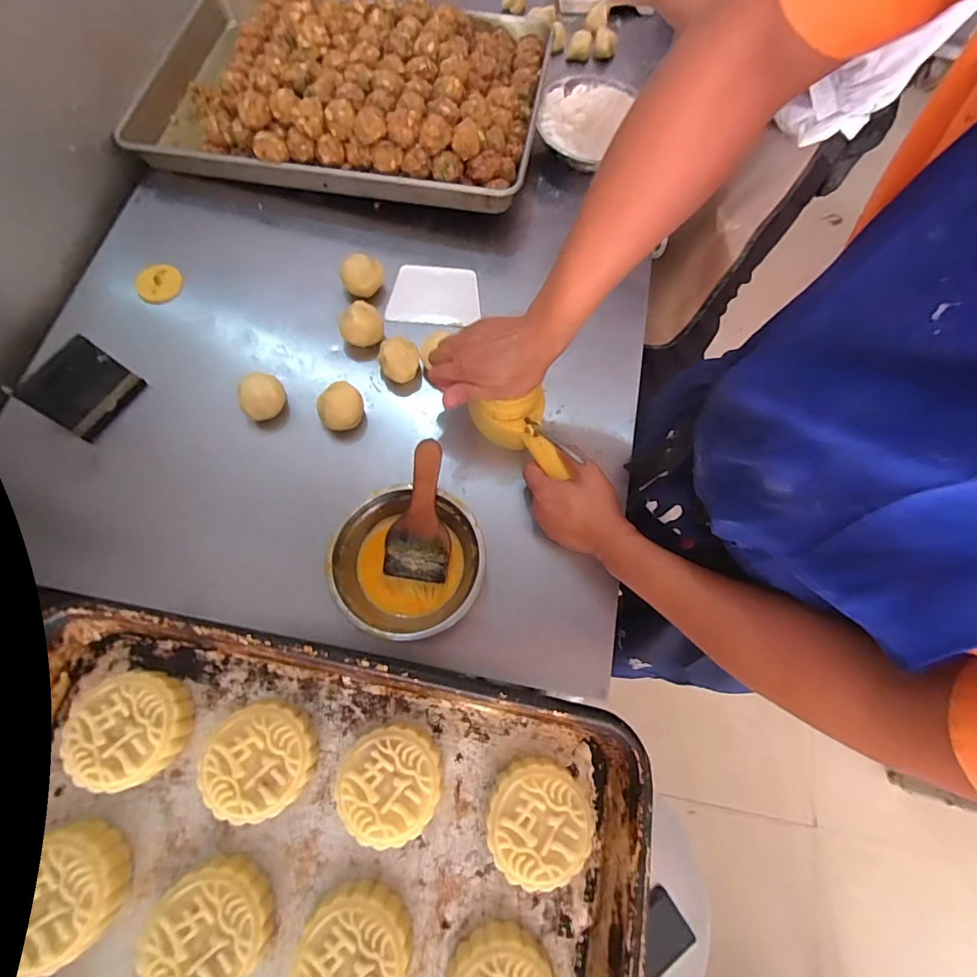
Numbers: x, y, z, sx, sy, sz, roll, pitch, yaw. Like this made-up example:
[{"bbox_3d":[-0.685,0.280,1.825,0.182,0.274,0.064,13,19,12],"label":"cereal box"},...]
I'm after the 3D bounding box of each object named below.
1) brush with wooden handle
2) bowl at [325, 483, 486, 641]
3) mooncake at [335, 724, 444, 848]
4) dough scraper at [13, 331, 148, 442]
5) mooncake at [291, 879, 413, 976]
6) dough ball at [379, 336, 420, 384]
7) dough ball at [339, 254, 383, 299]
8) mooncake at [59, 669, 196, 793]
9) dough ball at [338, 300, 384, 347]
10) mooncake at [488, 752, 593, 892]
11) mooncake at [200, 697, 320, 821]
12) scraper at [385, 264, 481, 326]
[{"bbox_3d":[-0.077,0.026,0.534,0.070,0.014,0.156,5,95,-1],"label":"brush with wooden handle"},{"bbox_3d":[-0.091,0.083,0.539,0.165,0.048,0.163,1,71,-2],"label":"bowl"},{"bbox_3d":[-0.064,0.192,0.311,0.063,0.026,0.066,1,71,-2],"label":"mooncake"},{"bbox_3d":[-0.495,-0.122,0.580,0.016,0.087,0.097,20,69,47],"label":"dough scraper"},{"bbox_3d":[-0.081,0.281,0.285,0.063,0.026,0.066,1,71,-2],"label":"mooncake"},{"bbox_3d":[-0.116,-0.167,0.624,0.052,0.047,0.050,1,71,-2],"label":"dough ball"},{"bbox_3d":[-0.173,-0.293,0.658,0.059,0.047,0.058,1,71,-2],"label":"dough ball"},{"bbox_3d":[-0.233,0.156,0.312,0.066,0.027,0.066,1,71,-3],"label":"mooncake"},{"bbox_3d":[-0.168,-0.216,0.635,0.051,0.052,0.057,40,74,10],"label":"dough ball"},{"bbox_3d":[0.032,0.215,0.307,0.064,0.028,0.065,1,71,-2],"label":"mooncake"},{"bbox_3d":[-0.147,0.174,0.309,0.066,0.025,0.064,1,71,-2],"label":"mooncake"},{"bbox_3d":[-0.077,-0.280,0.680,0.125,0.009,0.091,3,80,-5],"label":"scraper"}]

